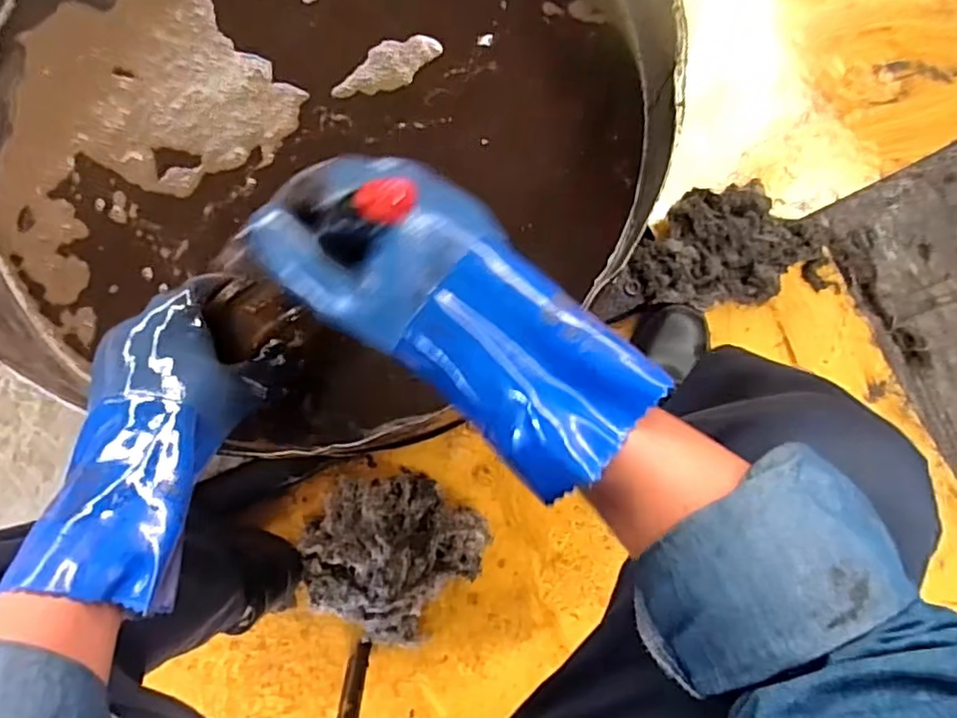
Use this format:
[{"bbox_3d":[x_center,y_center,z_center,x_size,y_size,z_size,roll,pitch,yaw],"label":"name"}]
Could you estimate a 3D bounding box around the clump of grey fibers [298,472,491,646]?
[{"bbox_3d":[-0.109,0.232,0.745,0.189,0.081,0.193,0,84,2],"label":"clump of grey fibers"}]

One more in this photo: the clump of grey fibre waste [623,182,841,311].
[{"bbox_3d":[0.316,-0.145,0.793,0.248,0.053,0.150,-10,84,1],"label":"clump of grey fibre waste"}]

